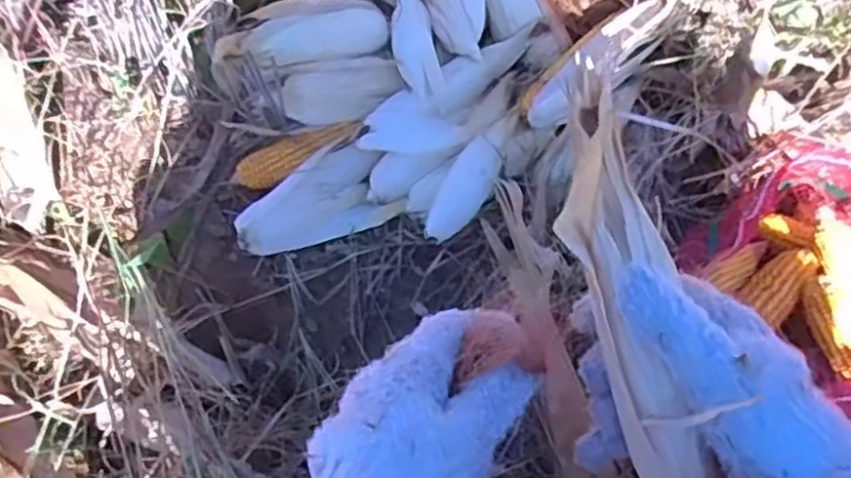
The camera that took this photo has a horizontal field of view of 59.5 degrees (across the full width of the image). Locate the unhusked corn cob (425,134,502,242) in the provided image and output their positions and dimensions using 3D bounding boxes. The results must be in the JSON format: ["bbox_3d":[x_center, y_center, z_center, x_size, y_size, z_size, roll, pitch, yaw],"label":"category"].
[{"bbox_3d":[0.042,-0.044,0.788,0.051,0.048,0.126,24,66,15],"label":"unhusked corn cob"}]

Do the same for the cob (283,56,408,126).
[{"bbox_3d":[-0.092,-0.168,0.841,0.134,0.045,0.050,-16,63,-5],"label":"cob"}]

